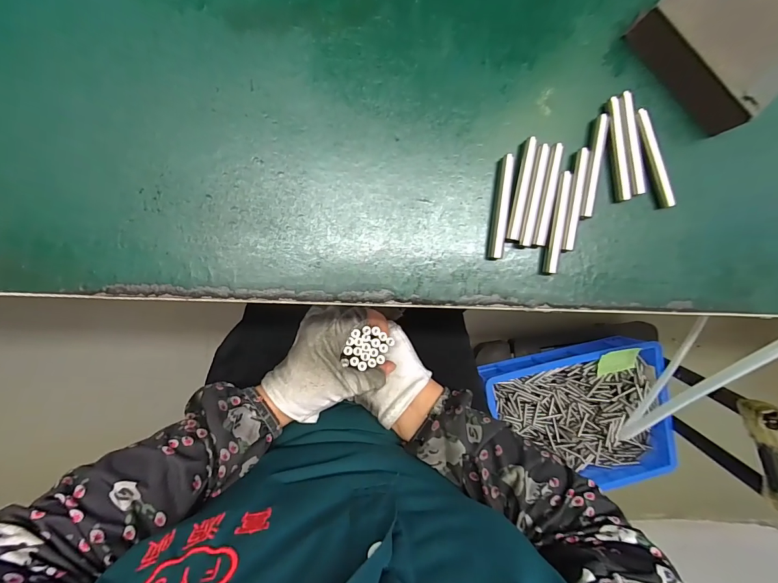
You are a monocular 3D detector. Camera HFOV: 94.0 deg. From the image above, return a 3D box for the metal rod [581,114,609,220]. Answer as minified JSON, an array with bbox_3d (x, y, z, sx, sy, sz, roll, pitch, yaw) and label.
[{"bbox_3d":[0.117,-0.071,0.205,0.007,0.004,0.058,10,92,-5],"label":"metal rod"}]

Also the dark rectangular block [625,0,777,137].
[{"bbox_3d":[0.184,-0.140,0.197,0.077,0.030,0.060,44,89,-6],"label":"dark rectangular block"}]

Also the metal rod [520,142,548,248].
[{"bbox_3d":[0.082,-0.054,0.203,0.007,0.004,0.057,10,92,-5],"label":"metal rod"}]

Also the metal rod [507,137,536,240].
[{"bbox_3d":[0.075,-0.057,0.202,0.007,0.004,0.057,11,92,-5],"label":"metal rod"}]

